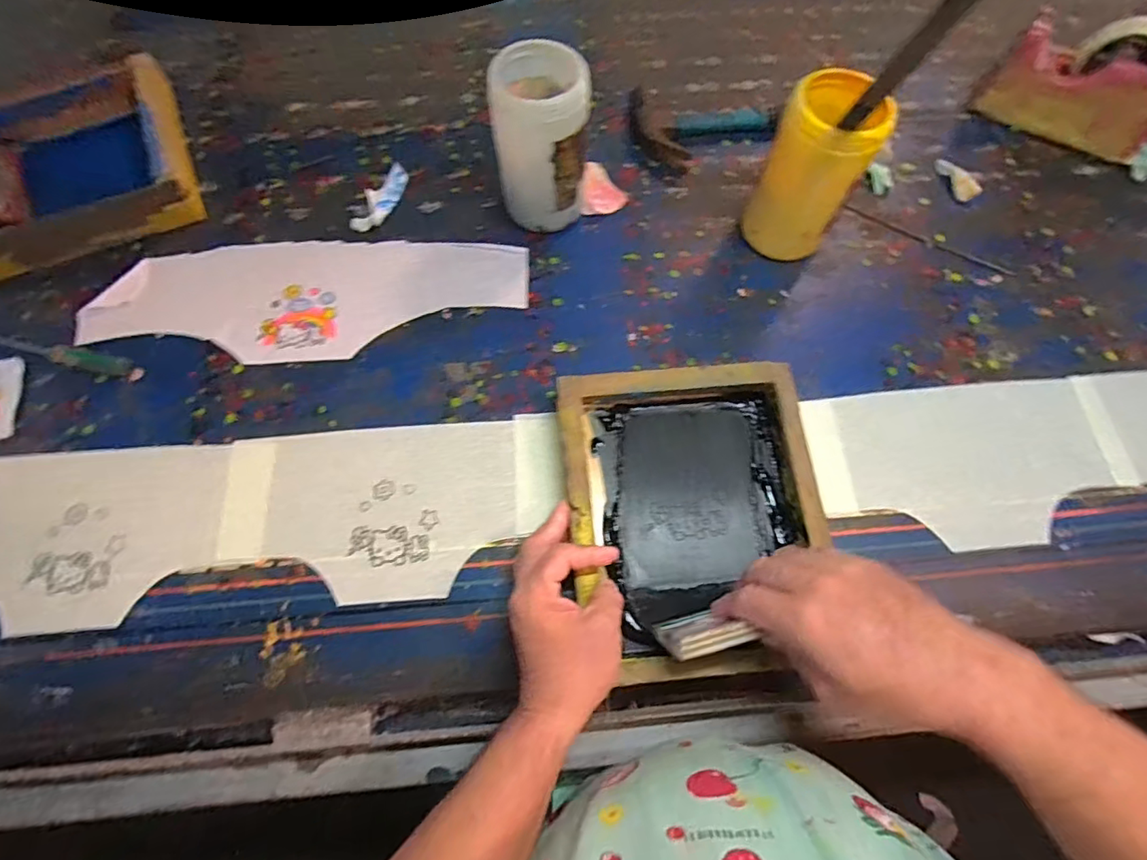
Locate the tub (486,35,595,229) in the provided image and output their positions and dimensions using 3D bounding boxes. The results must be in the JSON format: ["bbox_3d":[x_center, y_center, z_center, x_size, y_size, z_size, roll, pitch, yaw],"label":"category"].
[{"bbox_3d":[-0.032,-0.299,0.575,0.098,0.172,0.094,-2,68,-2],"label":"tub"}]

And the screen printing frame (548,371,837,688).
[{"bbox_3d":[0.108,0.075,0.496,0.220,0.052,0.263,-5,68,-3],"label":"screen printing frame"}]

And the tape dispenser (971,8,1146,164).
[{"bbox_3d":[0.644,-0.433,0.681,0.210,0.112,0.085,36,72,12],"label":"tape dispenser"}]

